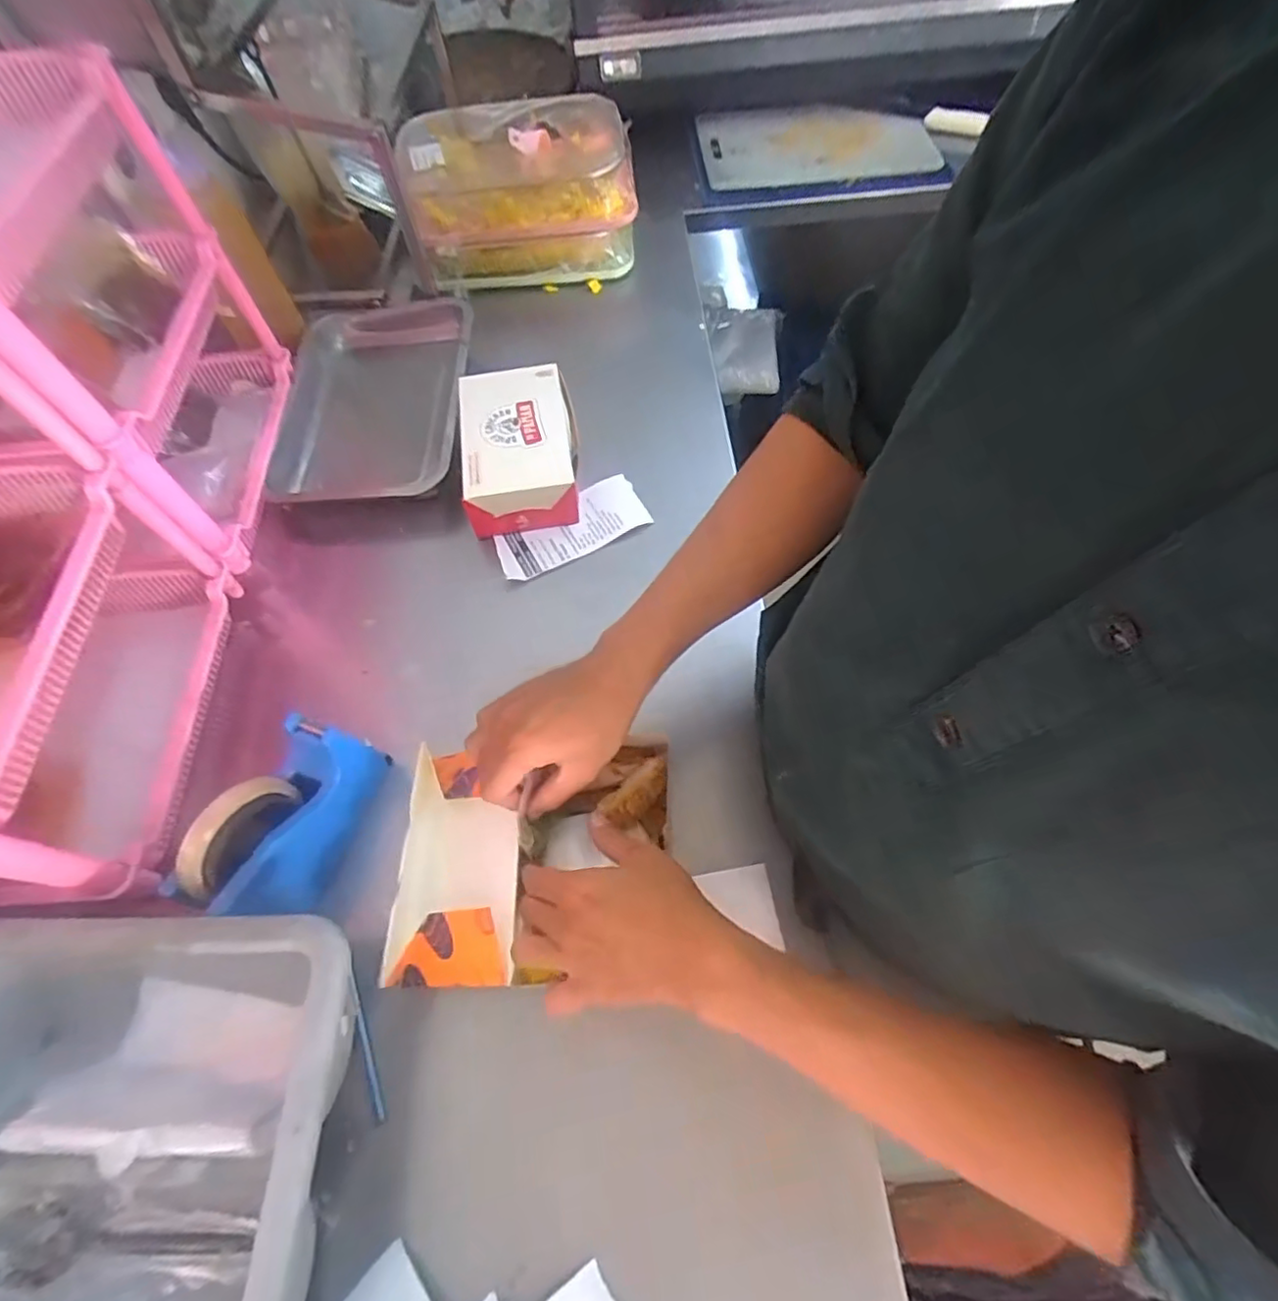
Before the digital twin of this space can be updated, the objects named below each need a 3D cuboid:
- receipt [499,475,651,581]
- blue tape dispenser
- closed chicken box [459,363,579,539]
[{"bbox_3d":[-0.073,-0.130,0.669,0.160,0.013,0.078,-24,63,-9],"label":"receipt"},{"bbox_3d":[-0.263,0.128,0.488,0.069,0.108,0.153,20,65,14],"label":"blue tape dispenser"},{"bbox_3d":[-0.125,-0.219,0.681,0.116,0.085,0.180,-6,61,0],"label":"closed chicken box"}]

